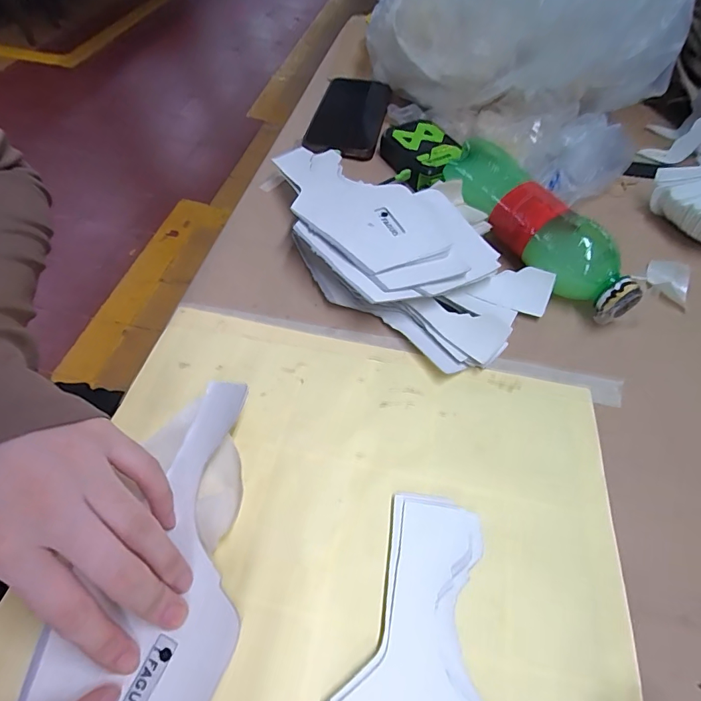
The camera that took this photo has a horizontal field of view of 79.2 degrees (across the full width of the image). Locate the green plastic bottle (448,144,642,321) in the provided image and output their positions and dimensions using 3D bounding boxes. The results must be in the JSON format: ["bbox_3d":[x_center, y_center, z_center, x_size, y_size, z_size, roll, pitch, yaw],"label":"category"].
[{"bbox_3d":[0.156,-0.106,0.367,0.054,0.057,0.202,-29,61,-22],"label":"green plastic bottle"}]

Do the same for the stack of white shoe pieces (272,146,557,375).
[{"bbox_3d":[0.033,-0.100,0.365,0.153,0.045,0.268,-30,61,-23],"label":"stack of white shoe pieces"}]

